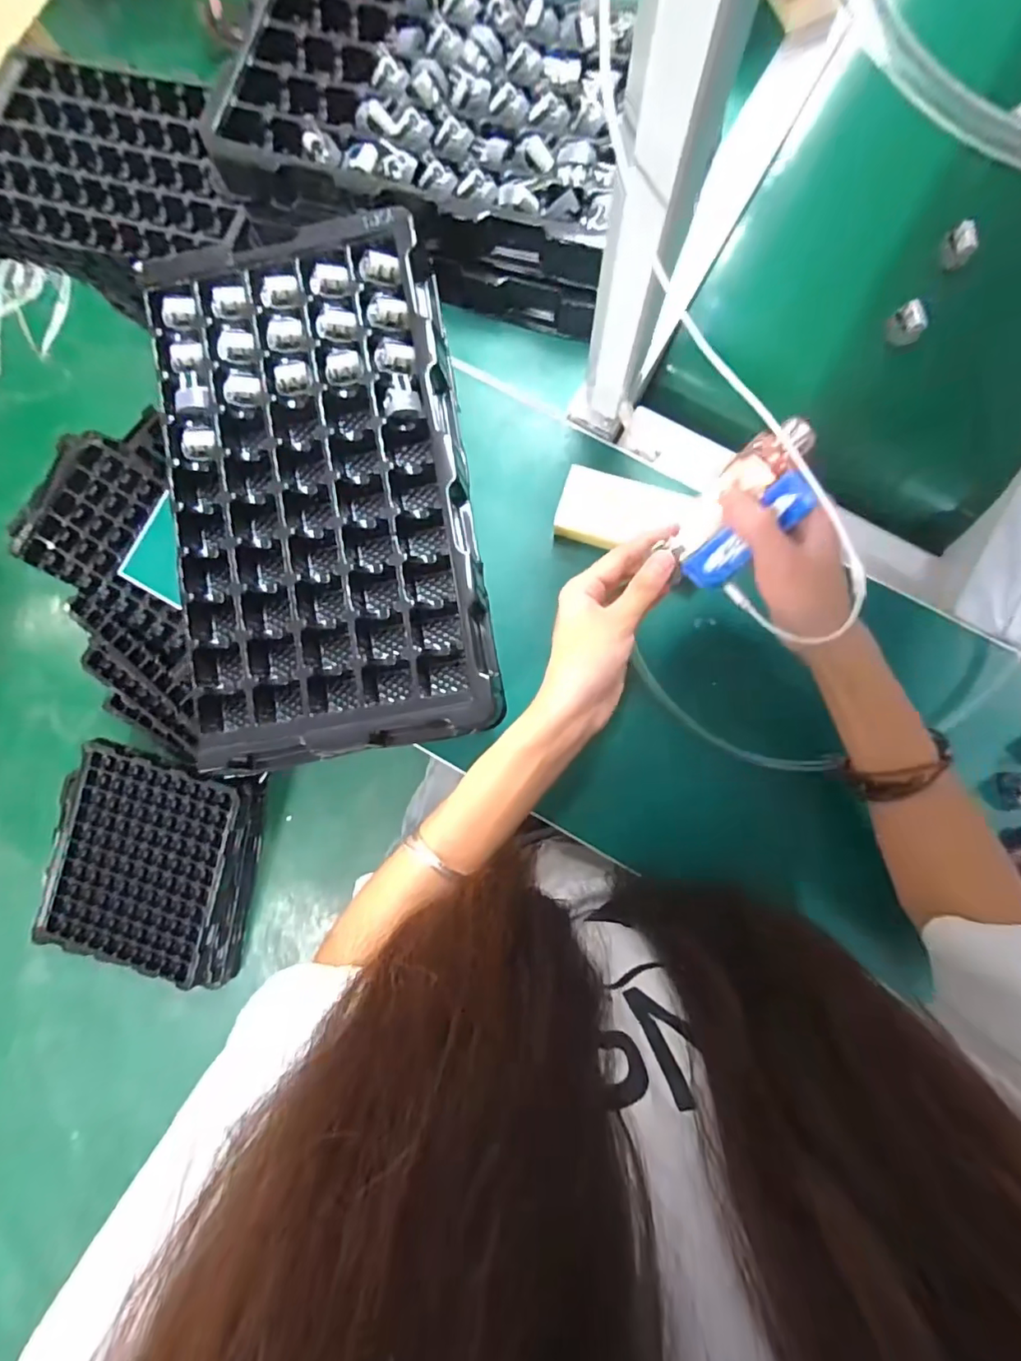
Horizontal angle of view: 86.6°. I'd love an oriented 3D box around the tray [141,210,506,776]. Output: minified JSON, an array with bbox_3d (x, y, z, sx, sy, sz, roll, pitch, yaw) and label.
[{"bbox_3d":[-0.134,-0.131,0.384,0.206,0.041,0.365,-9,84,5],"label":"tray"}]

